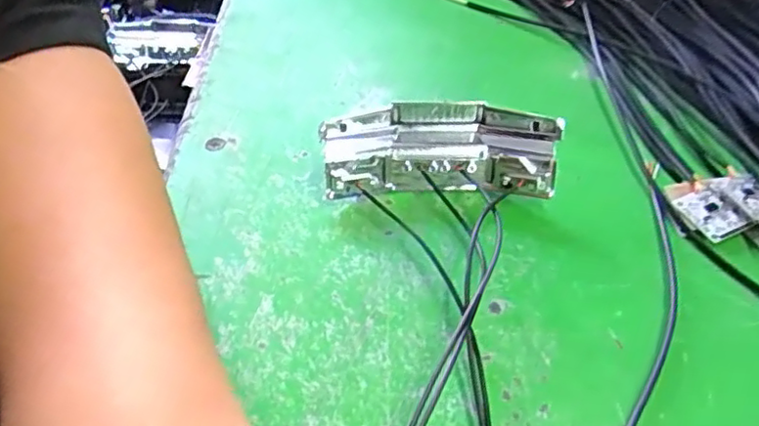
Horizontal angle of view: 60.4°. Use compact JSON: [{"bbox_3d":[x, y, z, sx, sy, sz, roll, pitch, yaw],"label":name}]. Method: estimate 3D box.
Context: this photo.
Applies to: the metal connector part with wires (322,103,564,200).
[{"bbox_3d":[0.025,-0.026,0.282,0.096,0.030,0.034,1,46,1],"label":"metal connector part with wires"}]

